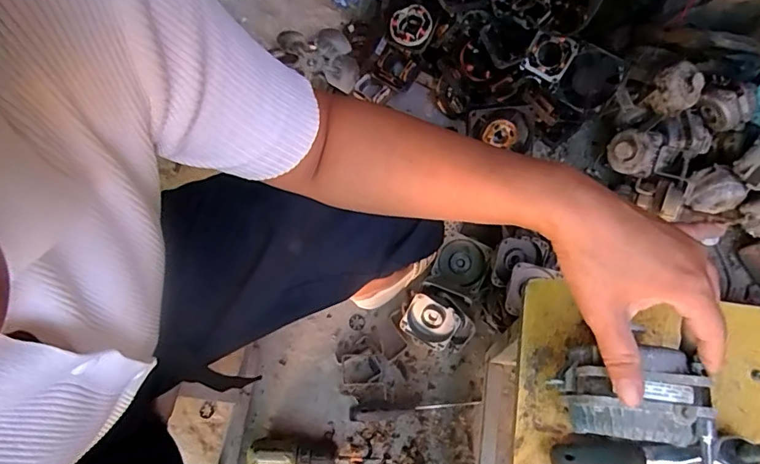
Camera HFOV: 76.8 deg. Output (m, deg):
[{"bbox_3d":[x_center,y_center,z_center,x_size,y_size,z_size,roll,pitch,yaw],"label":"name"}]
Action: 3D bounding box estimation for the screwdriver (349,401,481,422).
[{"bbox_3d":[0.057,0.293,0.800,0.213,0.031,0.027,-6,69,1],"label":"screwdriver"}]

